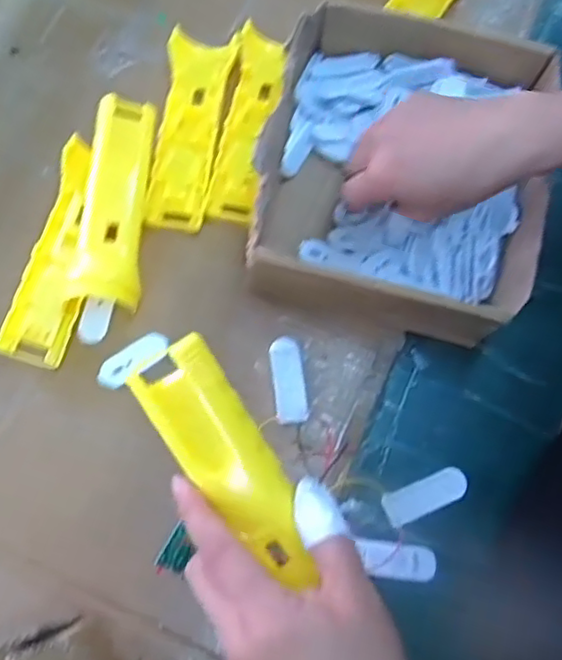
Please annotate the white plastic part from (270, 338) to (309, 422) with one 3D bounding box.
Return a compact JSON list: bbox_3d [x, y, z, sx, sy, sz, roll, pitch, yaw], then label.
[{"bbox_3d":[0.005,0.035,0.430,0.022,0.010,0.059,-8,73,-4],"label":"white plastic part"}]

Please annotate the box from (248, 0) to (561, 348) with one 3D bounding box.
[{"bbox_3d":[0.084,-0.111,0.435,0.184,0.066,0.202,13,73,3],"label":"box"}]

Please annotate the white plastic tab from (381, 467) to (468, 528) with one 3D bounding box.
[{"bbox_3d":[0.097,0.110,0.413,0.058,0.004,0.022,-23,74,-8],"label":"white plastic tab"}]

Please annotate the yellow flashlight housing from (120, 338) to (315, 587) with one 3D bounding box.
[{"bbox_3d":[-0.024,0.065,0.296,0.042,0.016,0.124,-32,94,-10],"label":"yellow flashlight housing"}]

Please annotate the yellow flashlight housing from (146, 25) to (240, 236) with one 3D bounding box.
[{"bbox_3d":[-0.067,-0.156,0.475,0.049,0.027,0.168,5,72,1],"label":"yellow flashlight housing"}]

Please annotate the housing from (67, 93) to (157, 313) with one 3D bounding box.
[{"bbox_3d":[-0.117,-0.096,0.437,0.045,0.030,0.166,1,72,-1],"label":"housing"}]

